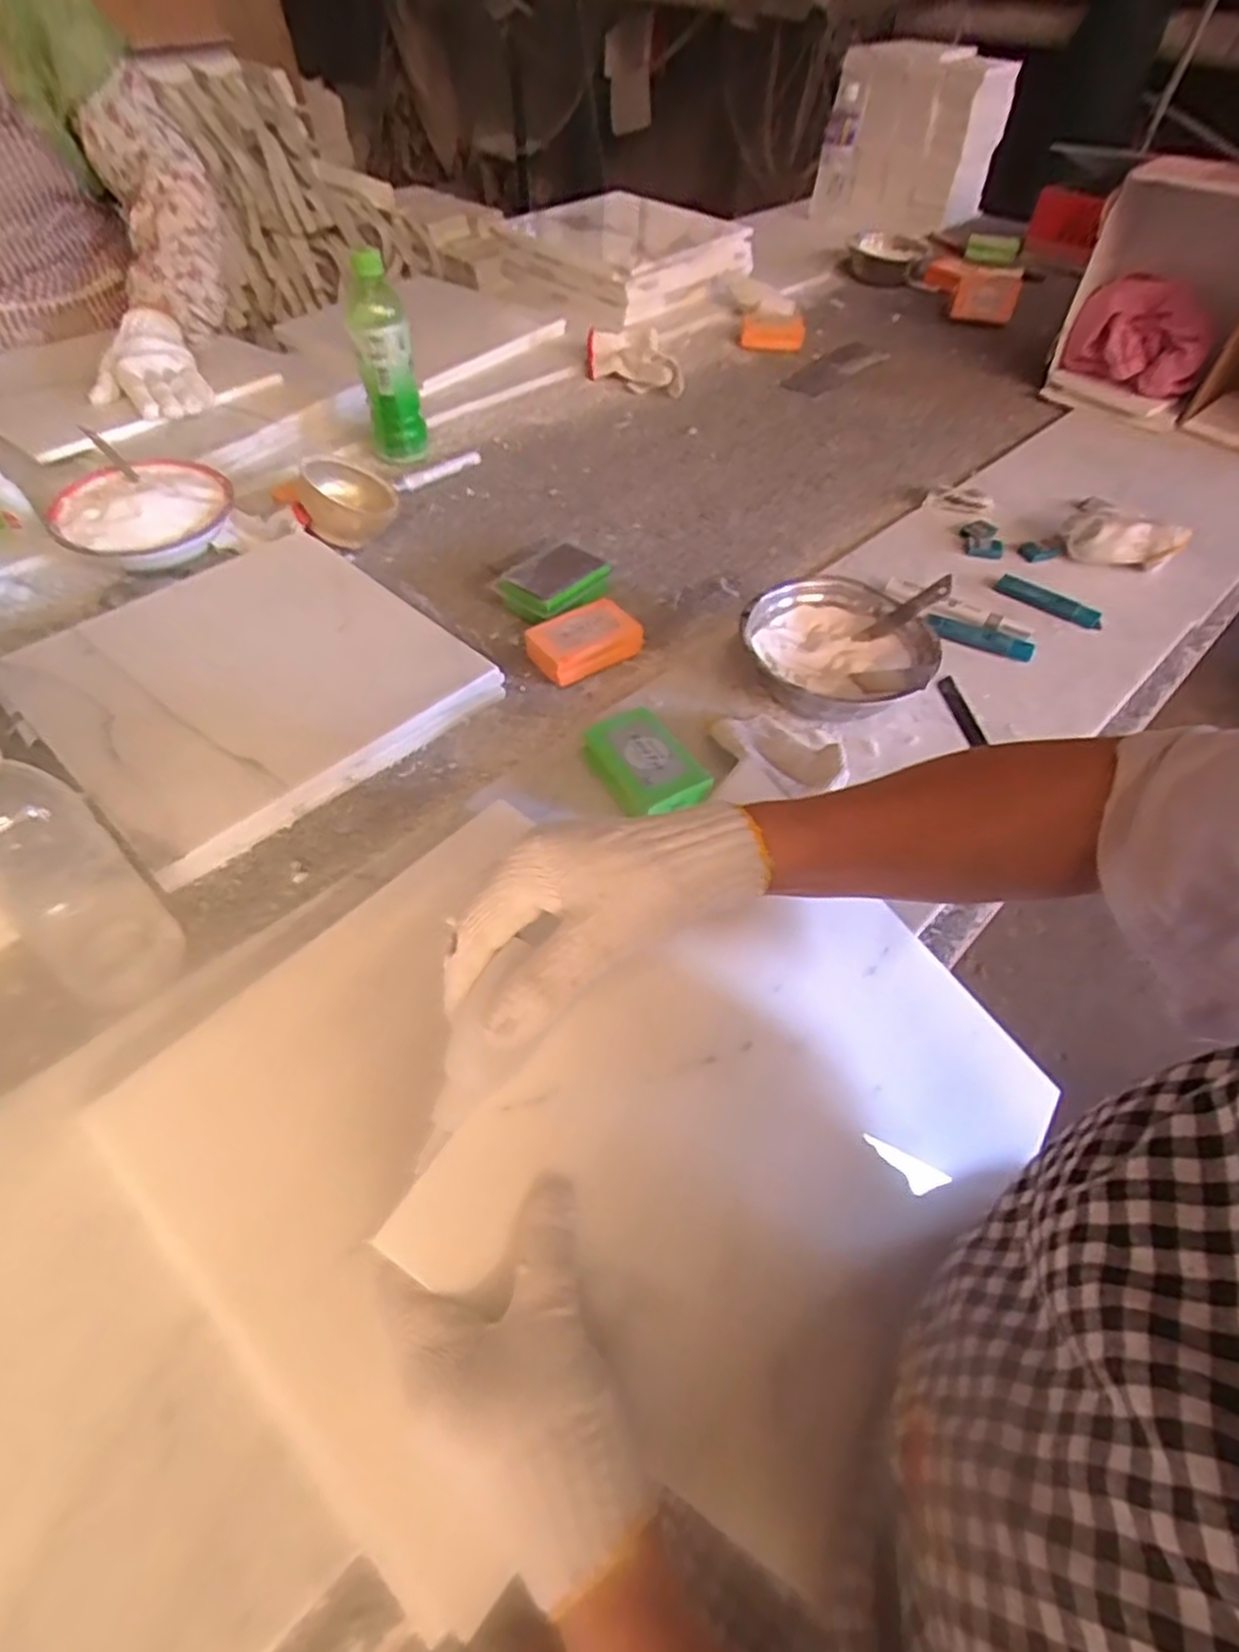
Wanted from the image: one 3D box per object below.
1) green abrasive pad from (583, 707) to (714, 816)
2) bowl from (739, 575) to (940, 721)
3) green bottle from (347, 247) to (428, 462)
[{"bbox_3d":[0.019,-0.048,0.582,0.063,0.024,0.095,-27,58,-21],"label":"green abrasive pad"},{"bbox_3d":[0.189,-0.154,0.664,0.158,0.047,0.145,1,52,-2],"label":"bowl"},{"bbox_3d":[-0.260,-0.515,0.849,0.062,0.190,0.054,-14,54,-13],"label":"green bottle"}]

